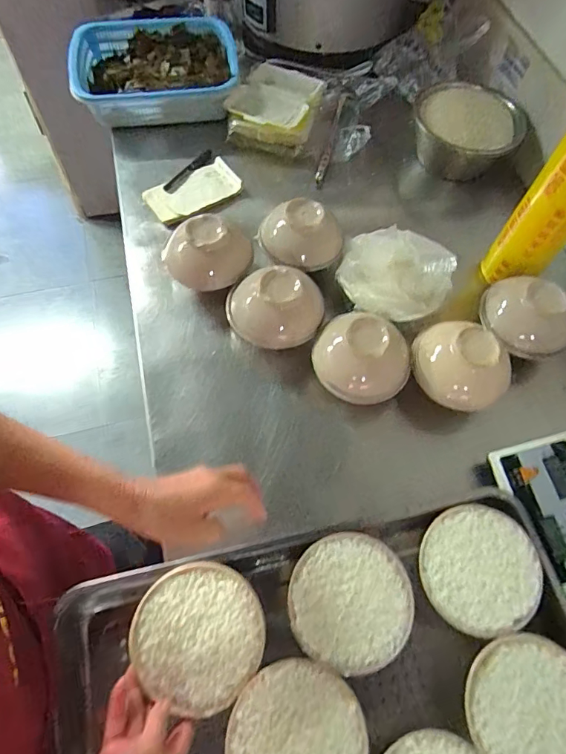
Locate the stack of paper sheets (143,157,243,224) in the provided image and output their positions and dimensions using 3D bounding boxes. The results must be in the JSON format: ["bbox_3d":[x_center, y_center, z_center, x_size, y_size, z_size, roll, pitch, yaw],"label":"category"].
[{"bbox_3d":[-0.165,-0.354,0.849,0.178,0.015,0.102,-34,70,-17],"label":"stack of paper sheets"}]

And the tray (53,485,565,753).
[{"bbox_3d":[0.065,0.375,0.488,0.580,0.068,0.388,-11,65,-8],"label":"tray"}]

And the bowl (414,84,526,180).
[{"bbox_3d":[0.361,-0.500,0.890,0.194,0.095,0.182,1,64,-2],"label":"bowl"}]

